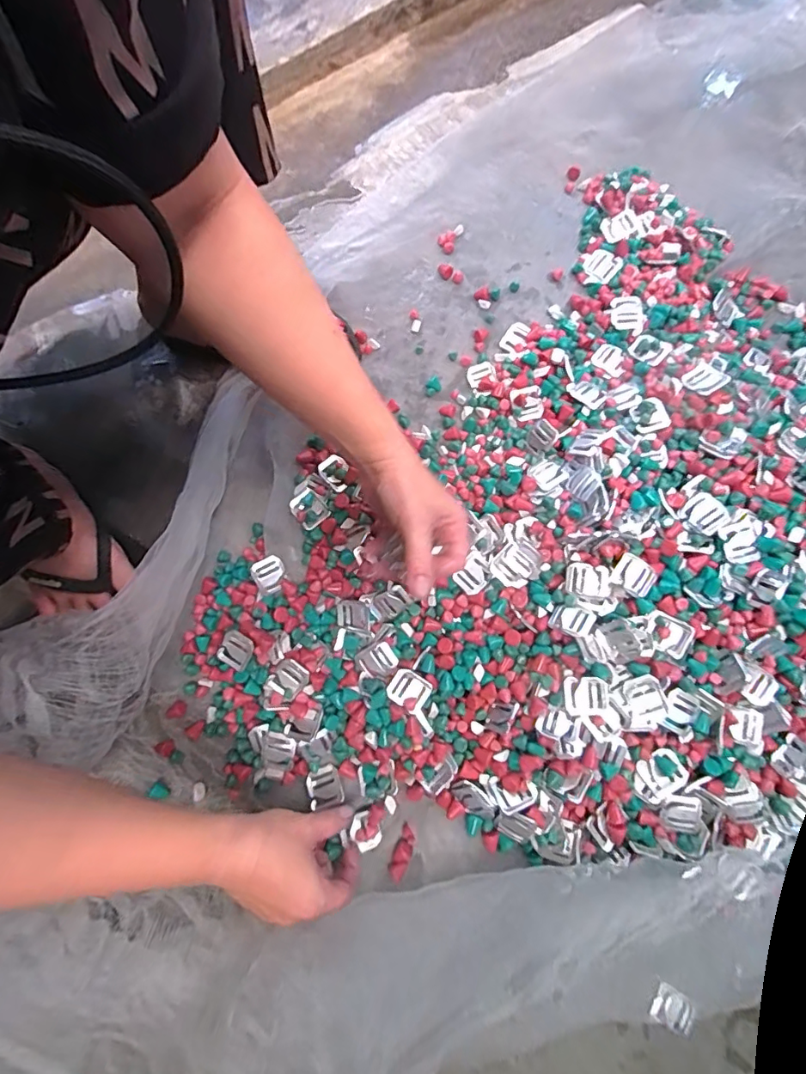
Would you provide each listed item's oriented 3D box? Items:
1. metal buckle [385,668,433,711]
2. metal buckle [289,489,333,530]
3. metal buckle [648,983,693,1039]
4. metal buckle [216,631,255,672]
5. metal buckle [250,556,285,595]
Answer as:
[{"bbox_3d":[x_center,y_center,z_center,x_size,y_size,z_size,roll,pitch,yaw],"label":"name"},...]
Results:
[{"bbox_3d":[0.005,0.134,0.428,0.034,0.007,0.030,27,80,8],"label":"metal buckle"},{"bbox_3d":[-0.092,-0.027,0.475,0.031,0.005,0.037,-40,79,-6],"label":"metal buckle"},{"bbox_3d":[0.217,0.378,0.390,0.036,0.005,0.030,22,80,7],"label":"metal buckle"},{"bbox_3d":[-0.155,0.105,0.453,0.030,0.005,0.031,30,101,5],"label":"metal buckle"},{"bbox_3d":[-0.129,0.037,0.473,0.030,0.011,0.031,-23,78,-2],"label":"metal buckle"}]

